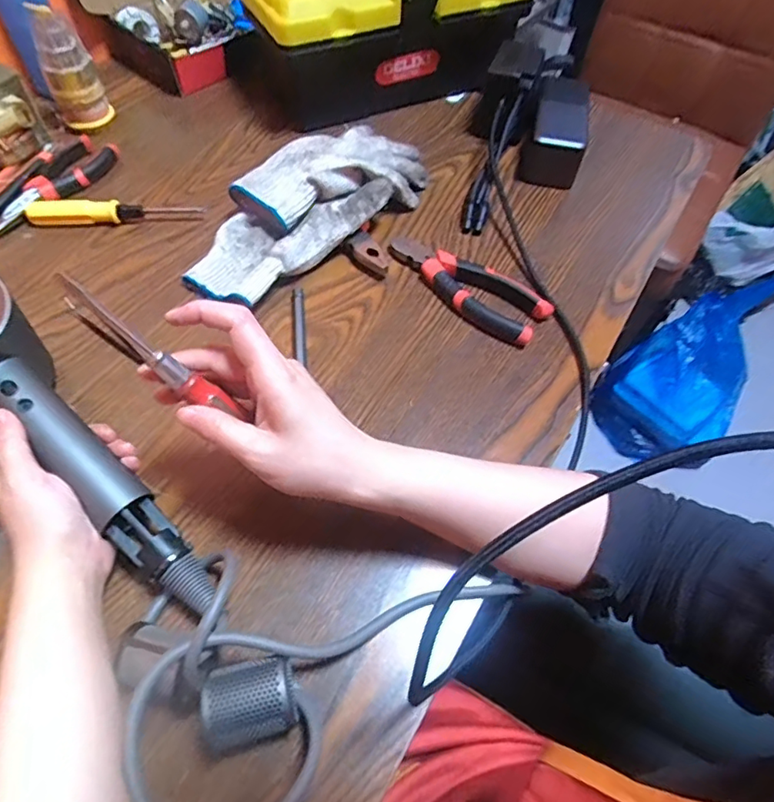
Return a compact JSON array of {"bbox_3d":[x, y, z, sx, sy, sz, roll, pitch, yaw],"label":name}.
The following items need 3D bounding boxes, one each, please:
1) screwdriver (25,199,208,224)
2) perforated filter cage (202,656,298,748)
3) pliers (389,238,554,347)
[{"bbox_3d":[-0.255,-0.177,0.513,0.154,0.019,0.015,-4,58,-7],"label":"screwdriver"},{"bbox_3d":[-0.072,0.163,0.294,0.044,0.037,0.036,-10,59,-11],"label":"perforated filter cage"},{"bbox_3d":[0.068,-0.103,0.485,0.152,0.025,0.050,34,61,17],"label":"pliers"}]

